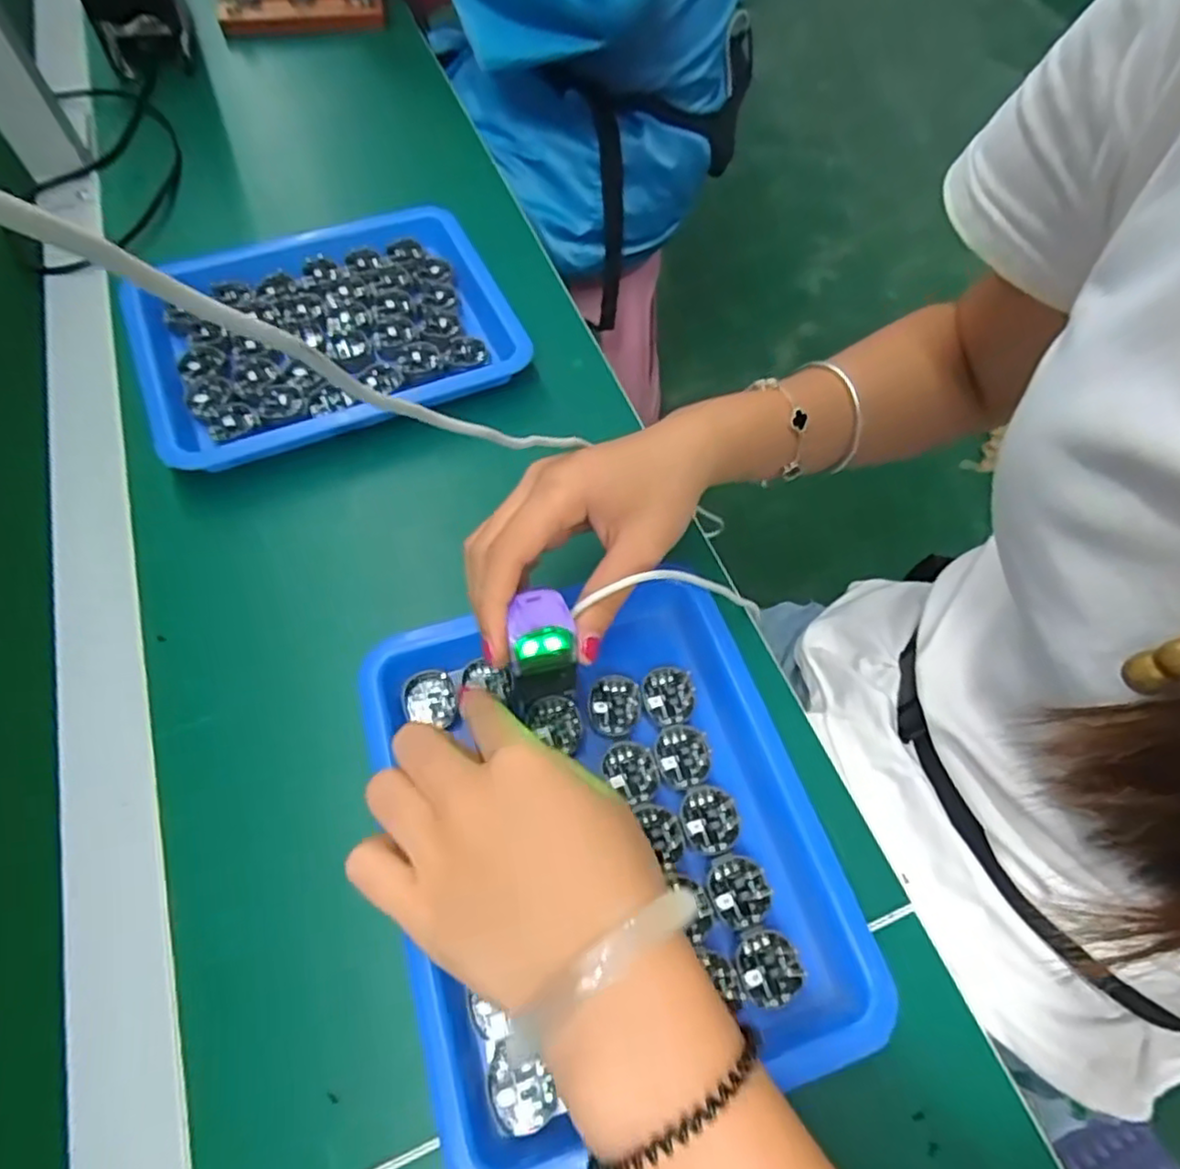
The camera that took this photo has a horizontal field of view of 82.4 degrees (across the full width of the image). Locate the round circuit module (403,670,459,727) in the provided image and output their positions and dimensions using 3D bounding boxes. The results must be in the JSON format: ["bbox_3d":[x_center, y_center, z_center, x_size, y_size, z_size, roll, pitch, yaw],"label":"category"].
[{"bbox_3d":[-0.075,0.054,0.316,0.023,0.008,0.026,-11,61,-6],"label":"round circuit module"}]

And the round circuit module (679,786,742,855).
[{"bbox_3d":[0.053,0.103,0.298,0.026,0.004,0.028,0,61,0],"label":"round circuit module"}]

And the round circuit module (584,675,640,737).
[{"bbox_3d":[0.011,0.058,0.323,0.025,0.004,0.029,3,61,2],"label":"round circuit module"}]

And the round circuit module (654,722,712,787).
[{"bbox_3d":[0.043,0.078,0.312,0.025,0.004,0.028,1,61,1],"label":"round circuit module"}]

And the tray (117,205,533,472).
[{"bbox_3d":[-0.165,-0.161,0.424,0.217,0.029,0.163,-25,63,-13],"label":"tray"}]

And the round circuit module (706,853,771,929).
[{"bbox_3d":[0.063,0.129,0.284,0.025,0.004,0.027,0,61,0],"label":"round circuit module"}]

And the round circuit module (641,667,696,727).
[{"bbox_3d":[0.038,0.053,0.326,0.025,0.004,0.028,-13,61,-6],"label":"round circuit module"}]

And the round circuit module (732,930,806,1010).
[{"bbox_3d":[0.072,0.154,0.270,0.026,0.004,0.026,0,61,0],"label":"round circuit module"}]

